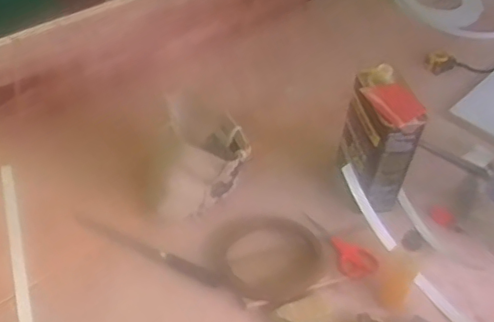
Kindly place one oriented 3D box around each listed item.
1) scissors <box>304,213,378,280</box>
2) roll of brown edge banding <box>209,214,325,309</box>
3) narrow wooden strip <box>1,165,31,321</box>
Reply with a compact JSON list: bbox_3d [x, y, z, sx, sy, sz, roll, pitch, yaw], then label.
[{"bbox_3d":[0.161,0.157,1.053,0.159,0.011,0.059,34,52,24],"label":"scissors"},{"bbox_3d":[0.038,0.175,1.047,0.190,0.038,0.180,3,46,-3],"label":"roll of brown edge banding"},{"bbox_3d":[-0.403,0.172,1.009,0.020,0.007,0.451,-13,49,-17],"label":"narrow wooden strip"}]

